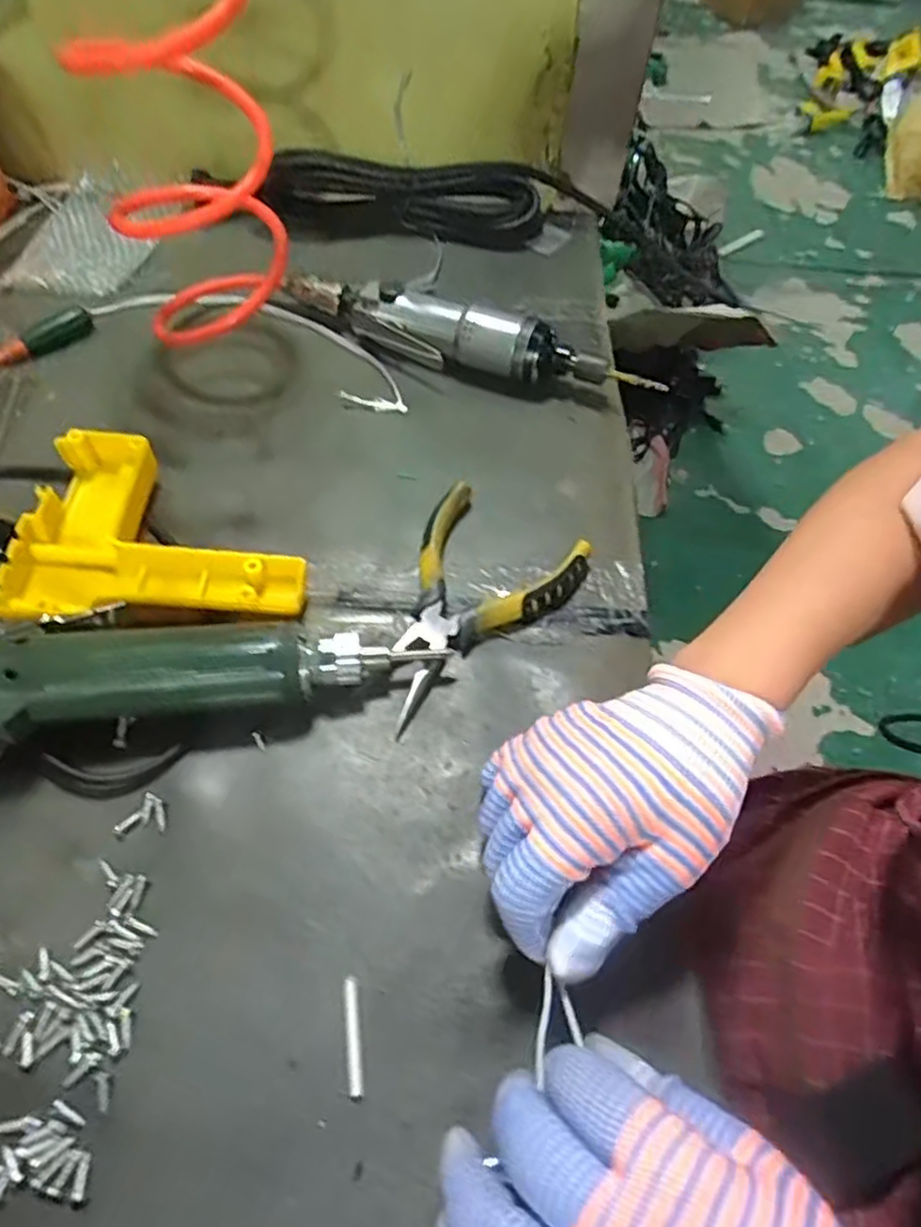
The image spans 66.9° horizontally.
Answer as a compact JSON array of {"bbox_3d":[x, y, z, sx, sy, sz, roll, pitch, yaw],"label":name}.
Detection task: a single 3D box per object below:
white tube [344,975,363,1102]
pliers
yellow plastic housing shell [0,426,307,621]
[{"bbox_3d":[-0.042,0.165,0.272,0.005,0.004,0.042,-5,58,-7],"label":"white tube"},{"bbox_3d":[0.001,-0.005,0.375,0.091,0.019,0.141,29,60,14],"label":"pliers"},{"bbox_3d":[-0.160,-0.046,0.382,0.148,0.033,0.113,-2,57,-5],"label":"yellow plastic housing shell"}]

